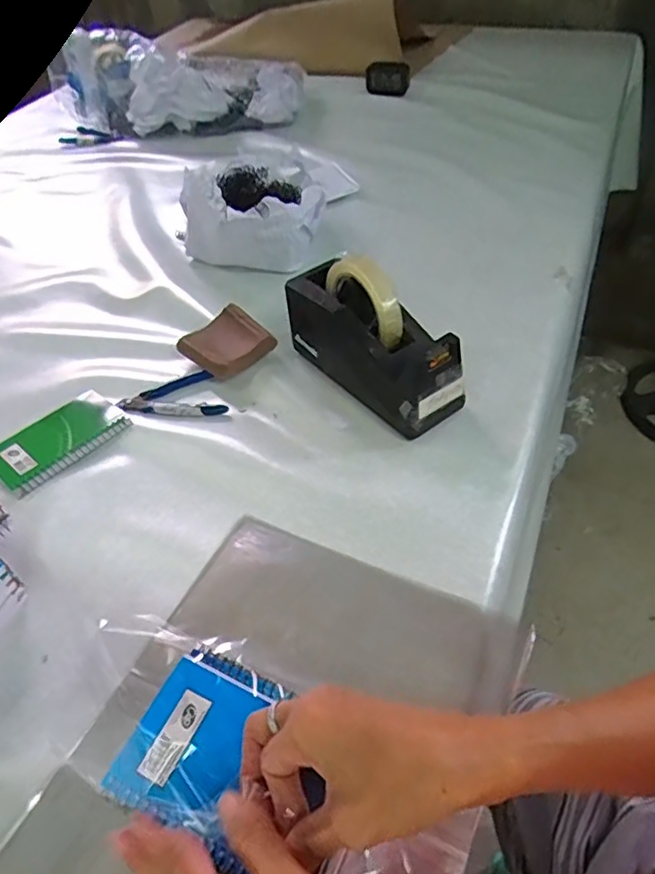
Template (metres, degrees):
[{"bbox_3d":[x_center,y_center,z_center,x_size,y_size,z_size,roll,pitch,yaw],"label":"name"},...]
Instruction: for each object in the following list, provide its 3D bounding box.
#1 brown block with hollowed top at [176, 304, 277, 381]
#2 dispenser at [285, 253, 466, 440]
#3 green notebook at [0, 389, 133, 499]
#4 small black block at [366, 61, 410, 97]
[{"bbox_3d":[-0.110,-0.105,0.656,0.086,0.026,0.086,-38,54,-26],"label":"brown block with hollowed top"},{"bbox_3d":[0.041,-0.102,0.575,0.069,0.120,0.200,-33,53,-24],"label":"dispenser"},{"bbox_3d":[-0.275,0.001,0.589,0.087,0.008,0.128,32,57,30],"label":"green notebook"},{"bbox_3d":[0.119,-0.723,1.170,0.104,0.062,0.020,23,53,25],"label":"small black block"}]

